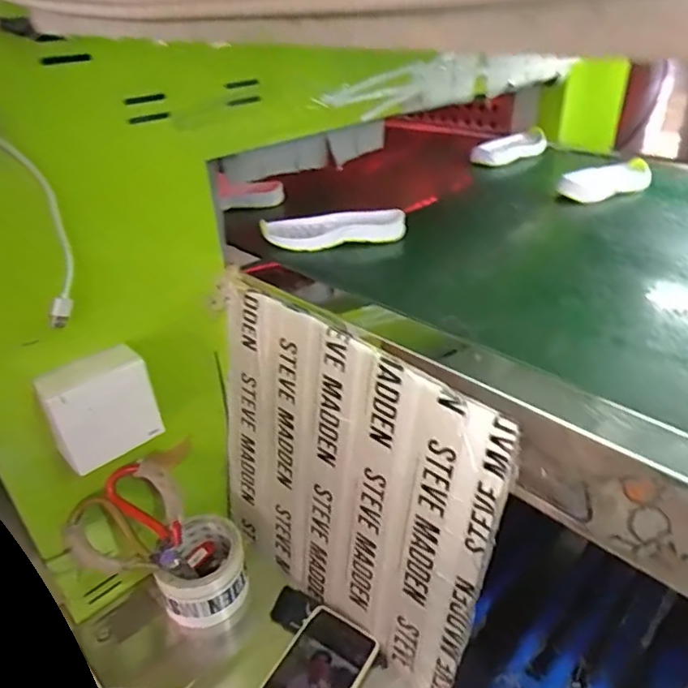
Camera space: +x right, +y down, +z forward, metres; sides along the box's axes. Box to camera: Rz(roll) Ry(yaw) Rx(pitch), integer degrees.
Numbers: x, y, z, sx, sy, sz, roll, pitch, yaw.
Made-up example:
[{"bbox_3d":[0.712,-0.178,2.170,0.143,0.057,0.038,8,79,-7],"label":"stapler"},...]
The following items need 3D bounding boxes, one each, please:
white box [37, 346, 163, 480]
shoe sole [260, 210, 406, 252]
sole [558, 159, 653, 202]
[{"bbox_3d":[-0.222,0.058,0.507,0.085,0.082,0.046,-24,40,-32],"label":"white box"},{"bbox_3d":[-0.013,-0.143,0.671,0.168,0.028,0.065,-6,32,-7],"label":"shoe sole"},{"bbox_3d":[0.380,-0.233,0.782,0.170,0.025,0.058,-20,36,-25],"label":"sole"}]

